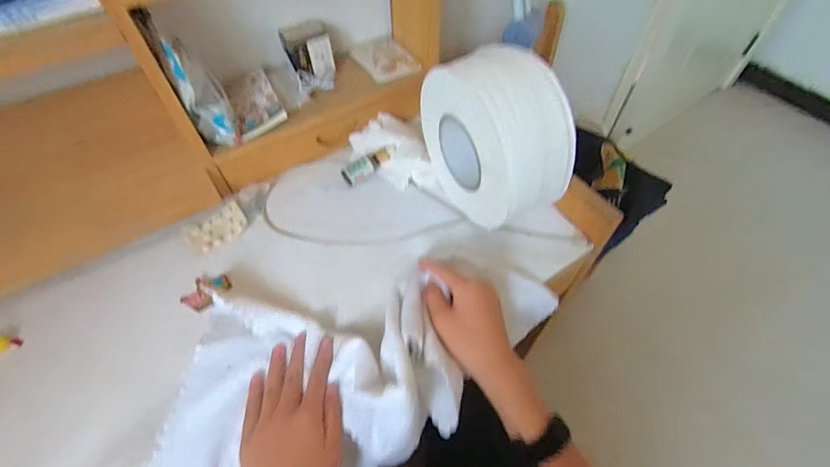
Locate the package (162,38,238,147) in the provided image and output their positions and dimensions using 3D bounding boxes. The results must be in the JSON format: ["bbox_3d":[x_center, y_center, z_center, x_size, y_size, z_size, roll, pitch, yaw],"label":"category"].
[{"bbox_3d":[-0.276,-0.181,0.504,0.046,0.140,0.073,-18,56,-13],"label":"package"}]

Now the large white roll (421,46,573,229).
[{"bbox_3d":[0.094,-0.127,0.494,0.091,0.194,0.208,-27,58,-19],"label":"large white roll"}]

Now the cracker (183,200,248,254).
[{"bbox_3d":[-0.285,-0.009,0.556,0.083,0.009,0.057,-37,62,-24],"label":"cracker"}]

